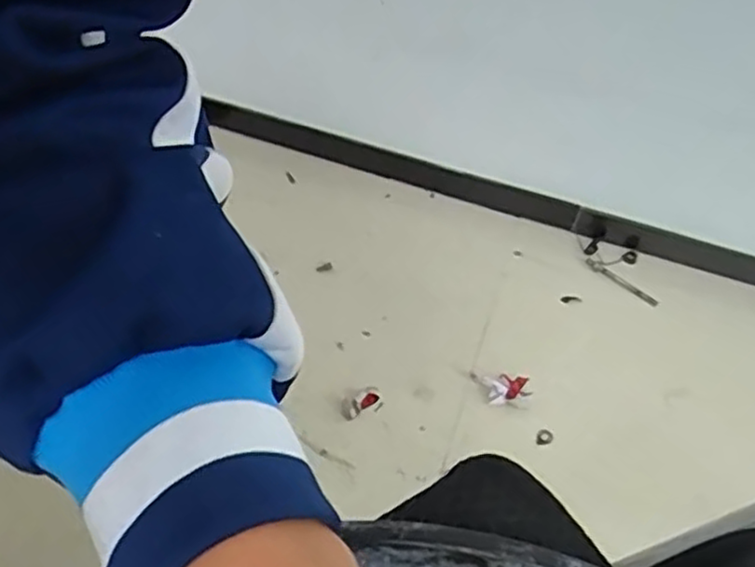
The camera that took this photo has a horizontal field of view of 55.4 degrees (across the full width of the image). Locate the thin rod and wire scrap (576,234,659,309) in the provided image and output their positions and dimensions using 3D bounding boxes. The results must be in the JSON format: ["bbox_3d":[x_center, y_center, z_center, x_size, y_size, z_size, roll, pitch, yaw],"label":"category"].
[{"bbox_3d":[0.354,-0.025,1.056,0.148,0.028,0.070,31,53,20],"label":"thin rod and wire scrap"}]

